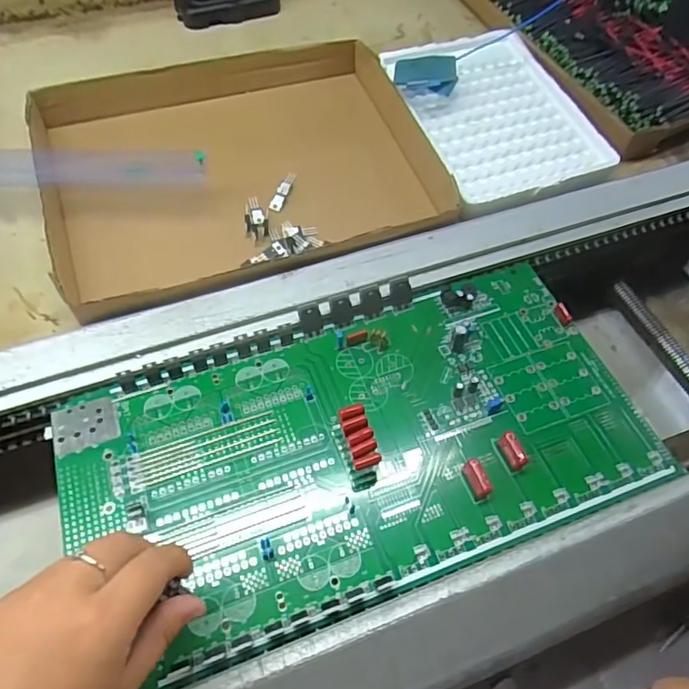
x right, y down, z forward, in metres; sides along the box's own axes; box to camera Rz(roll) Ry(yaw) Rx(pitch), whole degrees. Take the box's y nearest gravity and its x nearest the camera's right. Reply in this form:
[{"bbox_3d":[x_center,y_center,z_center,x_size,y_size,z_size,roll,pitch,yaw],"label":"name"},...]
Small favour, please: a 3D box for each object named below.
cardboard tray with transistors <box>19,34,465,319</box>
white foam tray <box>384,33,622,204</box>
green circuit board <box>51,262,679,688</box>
[{"bbox_3d":[-0.084,-0.153,0.455,0.316,0.044,0.232,-18,58,-12],"label":"cardboard tray with transistors"},{"bbox_3d":[0.138,-0.216,0.507,0.156,0.020,0.188,-17,66,-10],"label":"white foam tray"},{"bbox_3d":[0.009,0.054,0.348,0.350,0.020,0.182,-18,58,-12],"label":"green circuit board"}]

